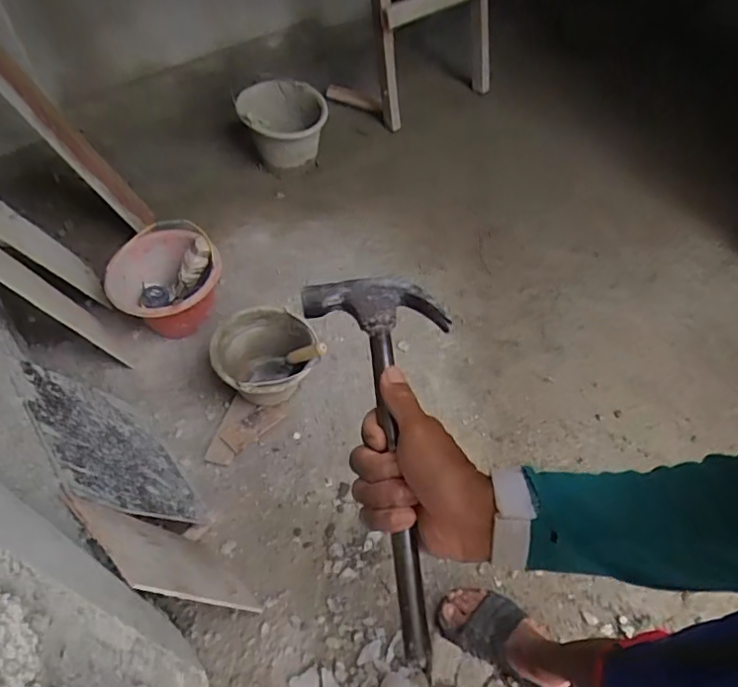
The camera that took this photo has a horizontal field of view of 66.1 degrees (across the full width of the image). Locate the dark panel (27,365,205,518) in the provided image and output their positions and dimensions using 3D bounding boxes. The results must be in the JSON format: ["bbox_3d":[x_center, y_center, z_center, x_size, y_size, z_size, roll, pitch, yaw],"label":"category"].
[{"bbox_3d":[-0.549,0.206,1.198,0.011,0.427,0.395,-45,66,-5],"label":"dark panel"}]

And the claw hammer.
[{"bbox_3d":[0.024,0.075,0.452,0.120,0.023,0.302,-7,62,-7],"label":"claw hammer"}]

